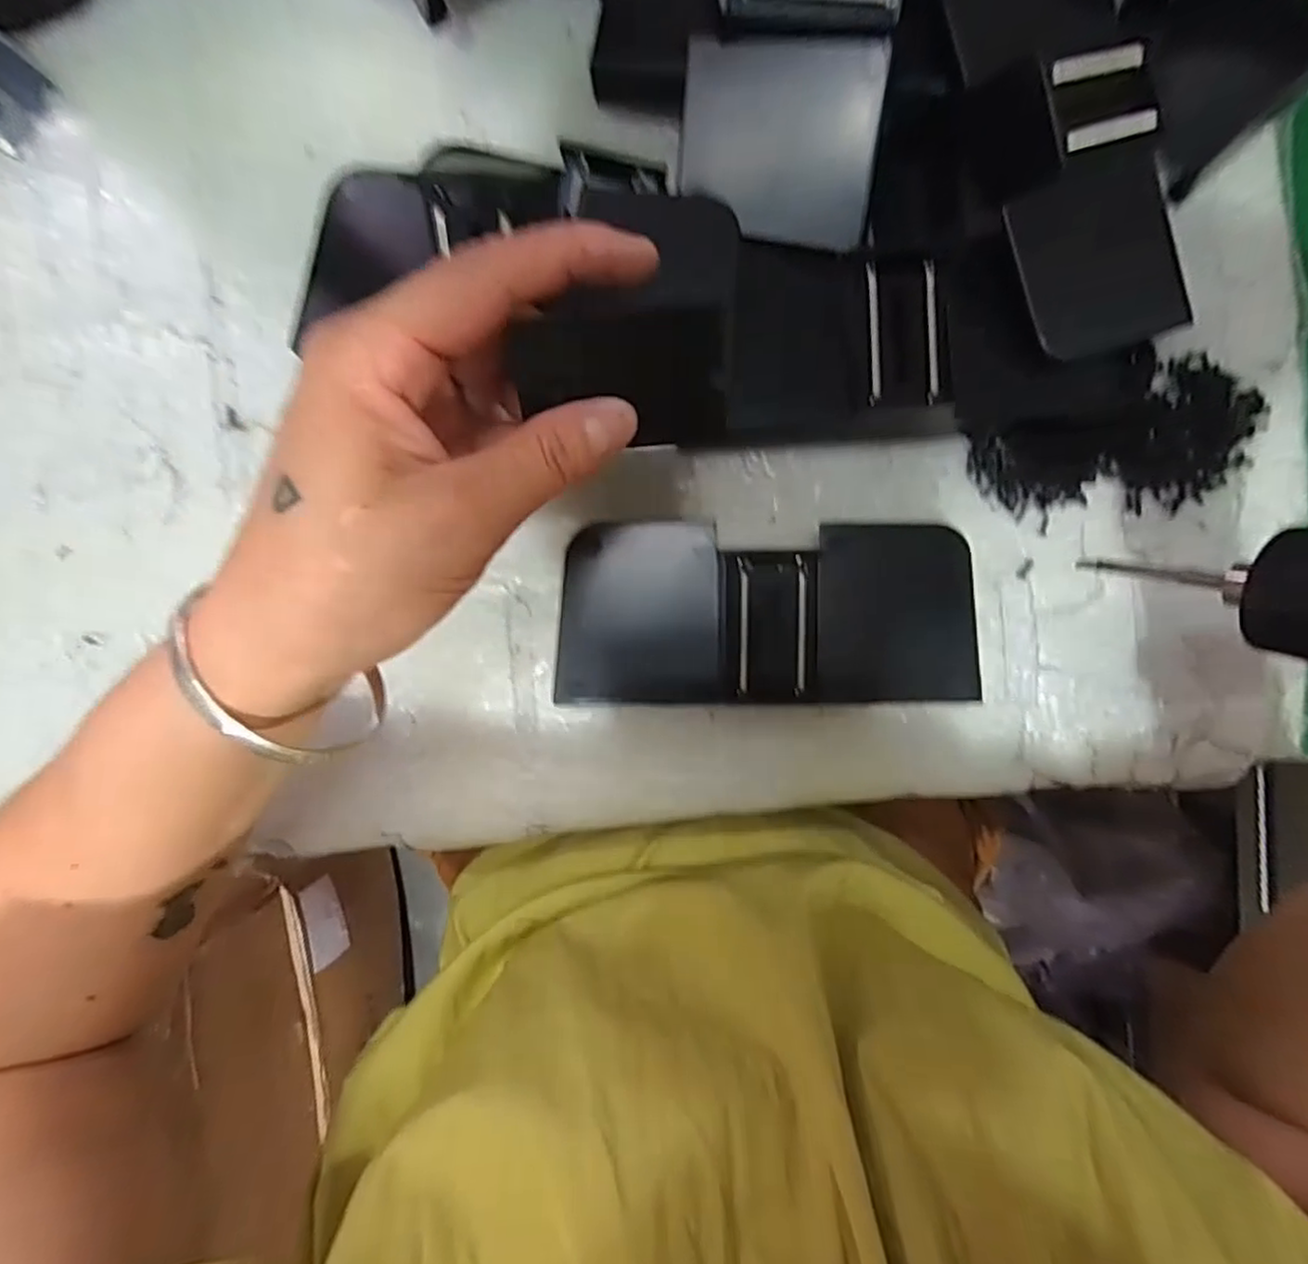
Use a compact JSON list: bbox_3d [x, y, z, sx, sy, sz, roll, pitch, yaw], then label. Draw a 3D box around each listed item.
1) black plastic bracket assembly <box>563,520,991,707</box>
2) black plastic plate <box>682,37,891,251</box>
[{"bbox_3d":[0.043,-0.007,0.269,0.156,0.027,0.069,0,92,-1],"label":"black plastic bracket assembly"},{"bbox_3d":[0.046,-0.176,0.245,0.070,0.005,0.060,9,108,7],"label":"black plastic plate"}]

